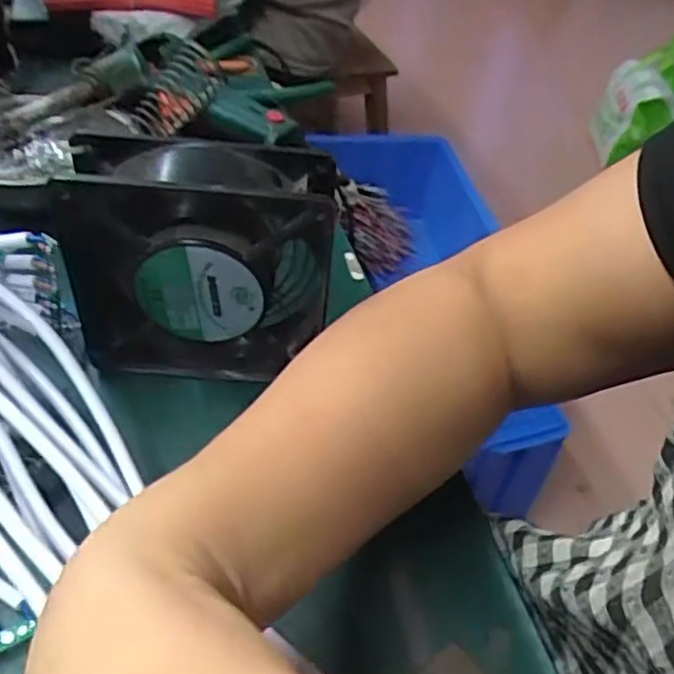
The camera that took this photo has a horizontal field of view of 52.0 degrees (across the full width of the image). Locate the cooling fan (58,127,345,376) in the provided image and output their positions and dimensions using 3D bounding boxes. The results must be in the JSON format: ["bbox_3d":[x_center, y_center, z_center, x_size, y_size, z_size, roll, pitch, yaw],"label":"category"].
[{"bbox_3d":[-0.064,-0.030,0.337,0.120,0.125,0.044,4,46,-4],"label":"cooling fan"}]

